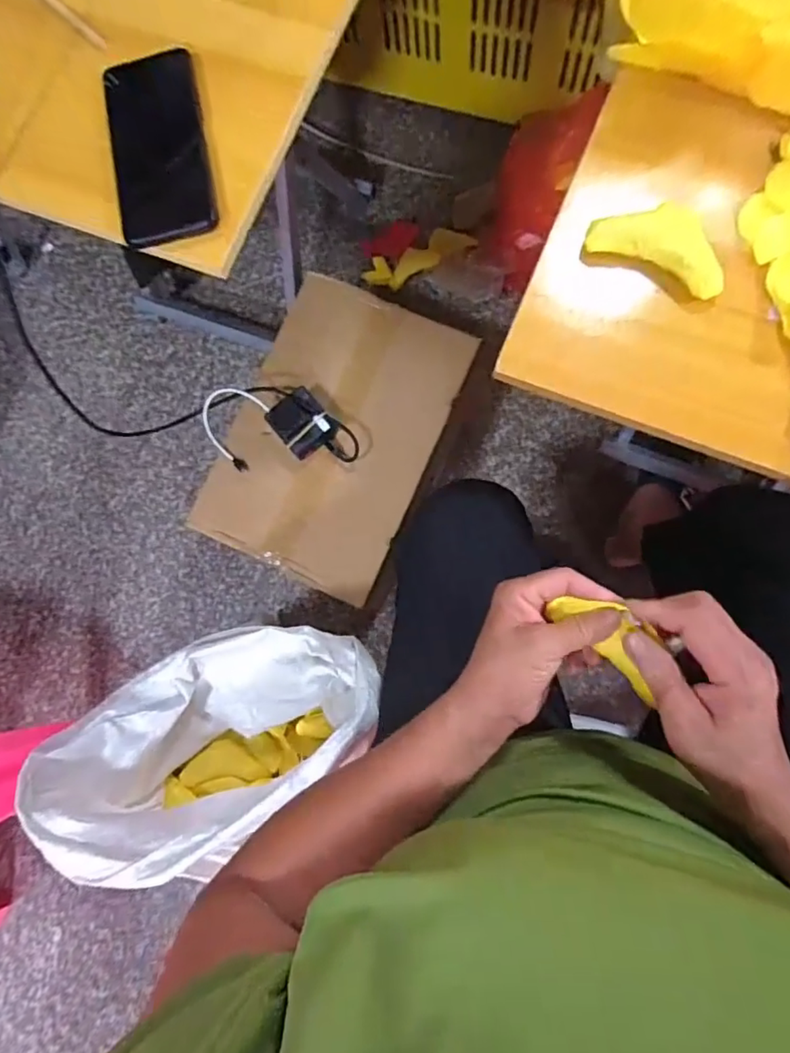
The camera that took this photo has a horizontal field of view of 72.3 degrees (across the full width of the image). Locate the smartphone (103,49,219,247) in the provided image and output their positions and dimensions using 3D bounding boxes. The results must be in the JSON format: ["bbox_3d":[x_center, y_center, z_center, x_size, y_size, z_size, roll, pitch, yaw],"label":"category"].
[{"bbox_3d":[-0.184,-0.292,0.422,0.072,0.016,0.154,-11,81,3],"label":"smartphone"}]

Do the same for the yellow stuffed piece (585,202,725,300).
[{"bbox_3d":[0.204,-0.217,0.411,0.105,0.018,0.045,28,85,8],"label":"yellow stuffed piece"}]

